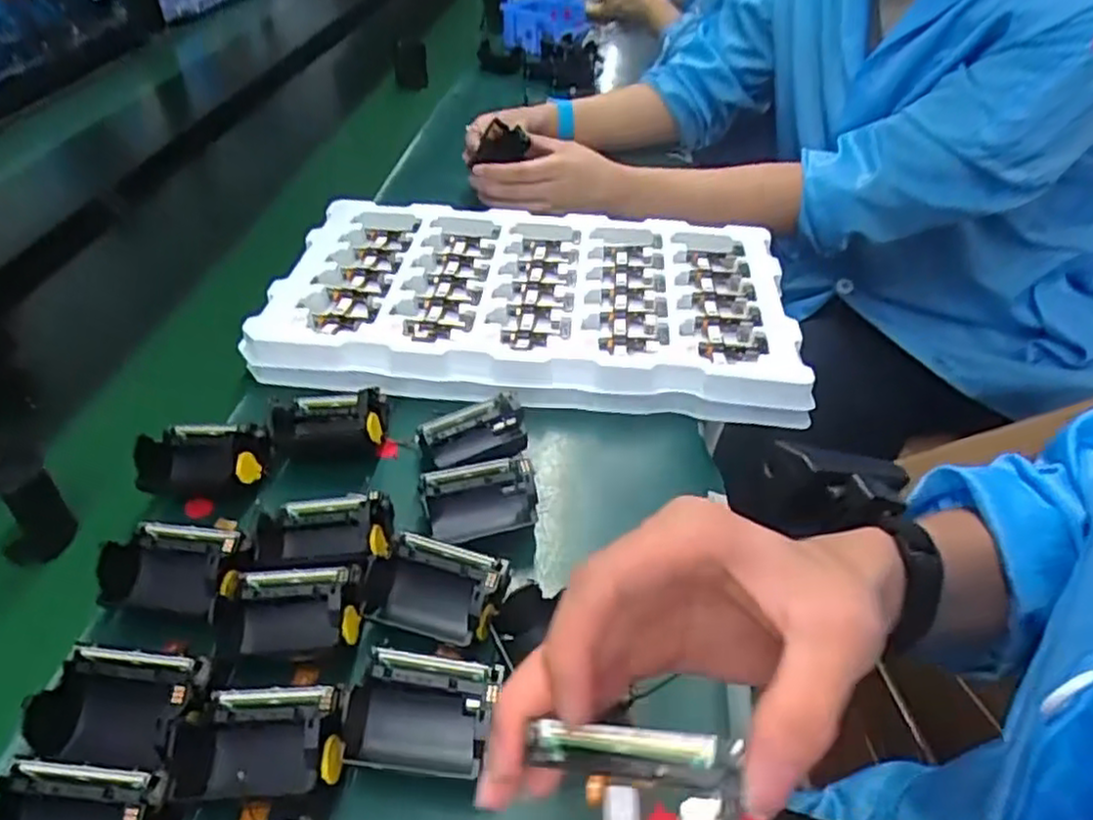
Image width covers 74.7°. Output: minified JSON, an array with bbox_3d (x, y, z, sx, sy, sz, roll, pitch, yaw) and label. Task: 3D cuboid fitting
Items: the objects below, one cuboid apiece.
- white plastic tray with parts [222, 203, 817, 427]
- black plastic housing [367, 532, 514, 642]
[{"bbox_3d":[-0.013,-0.102,0.625,0.420,0.055,0.259,5,41,-1],"label":"white plastic tray with parts"},{"bbox_3d":[-0.062,0.096,0.397,0.071,0.032,0.047,18,42,12],"label":"black plastic housing"}]

